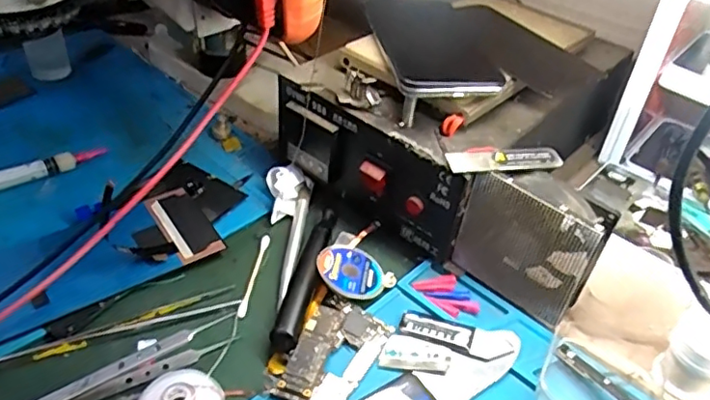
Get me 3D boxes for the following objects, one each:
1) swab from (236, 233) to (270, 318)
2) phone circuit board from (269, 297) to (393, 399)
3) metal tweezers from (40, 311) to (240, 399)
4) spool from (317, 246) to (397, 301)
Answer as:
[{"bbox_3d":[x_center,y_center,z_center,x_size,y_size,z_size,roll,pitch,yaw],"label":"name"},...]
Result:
[{"bbox_3d":[-0.067,0.048,0.396,0.007,0.004,0.073,6,41,2],"label":"swab"},{"bbox_3d":[-0.013,0.089,0.345,0.045,0.007,0.075,23,44,20],"label":"phone circuit board"},{"bbox_3d":[-0.138,0.097,0.316,0.152,0.019,0.013,-20,46,-26],"label":"metal tweezers"},{"bbox_3d":[-0.001,0.046,0.390,0.045,0.004,0.043,15,40,-13],"label":"spool"}]

